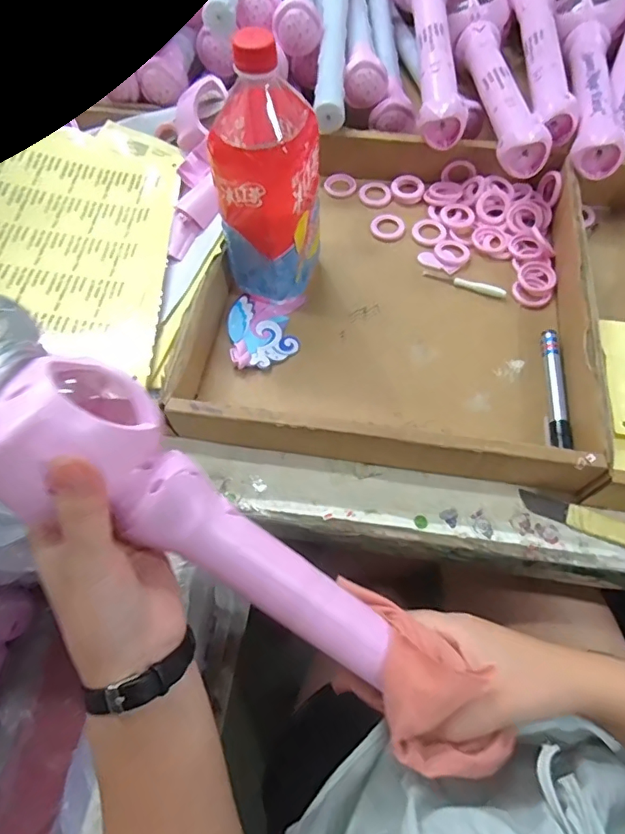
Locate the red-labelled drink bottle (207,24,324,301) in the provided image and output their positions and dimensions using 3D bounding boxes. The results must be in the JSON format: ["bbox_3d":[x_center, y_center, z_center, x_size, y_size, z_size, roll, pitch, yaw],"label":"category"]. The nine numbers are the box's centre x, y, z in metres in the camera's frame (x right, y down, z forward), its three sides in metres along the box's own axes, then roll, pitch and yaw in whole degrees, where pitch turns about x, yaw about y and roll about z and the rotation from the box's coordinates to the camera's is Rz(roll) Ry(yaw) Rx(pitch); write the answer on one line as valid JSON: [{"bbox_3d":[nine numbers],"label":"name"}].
[{"bbox_3d":[-0.033,-0.198,0.439,0.070,0.214,0.088,22,66,12],"label":"red-labelled drink bottle"}]

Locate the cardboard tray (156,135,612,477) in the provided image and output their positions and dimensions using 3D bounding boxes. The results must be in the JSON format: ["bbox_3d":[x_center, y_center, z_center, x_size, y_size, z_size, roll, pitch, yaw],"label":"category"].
[{"bbox_3d":[0.080,-0.131,0.499,0.341,0.057,0.369,8,62,5],"label":"cardboard tray"}]

